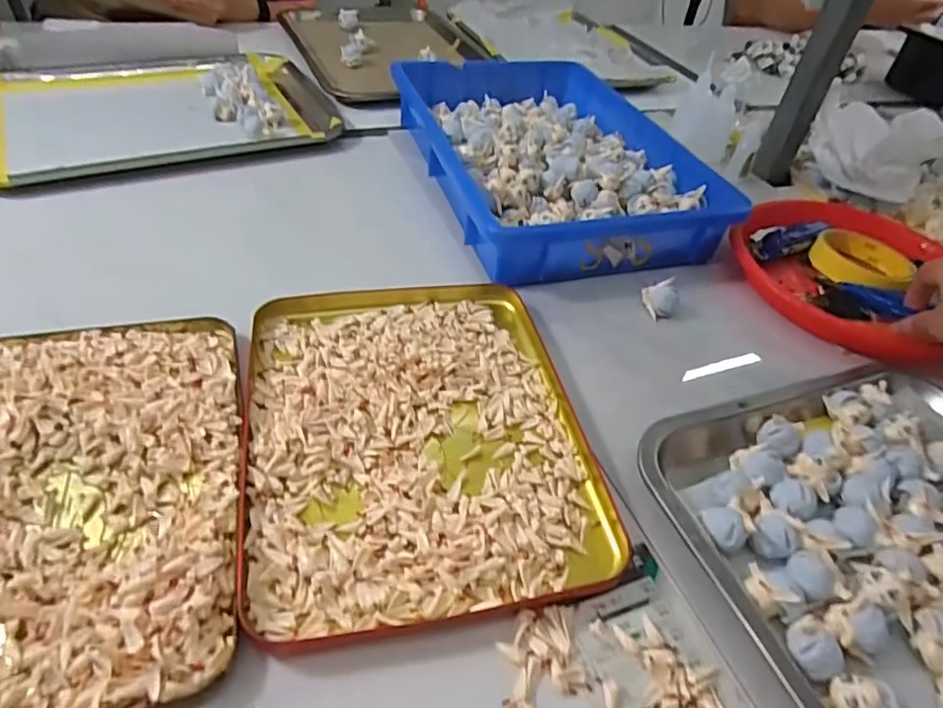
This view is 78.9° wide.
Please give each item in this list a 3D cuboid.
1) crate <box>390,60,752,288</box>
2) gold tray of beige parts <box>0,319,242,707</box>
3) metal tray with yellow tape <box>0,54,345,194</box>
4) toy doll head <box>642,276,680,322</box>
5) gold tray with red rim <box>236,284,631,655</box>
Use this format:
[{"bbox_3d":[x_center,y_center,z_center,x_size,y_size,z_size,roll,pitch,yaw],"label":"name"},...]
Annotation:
[{"bbox_3d":[0.079,-0.206,0.593,0.249,0.061,0.351,-9,47,-17],"label":"crate"},{"bbox_3d":[-0.229,0.070,0.301,0.199,0.017,0.241,-8,46,-16],"label":"gold tray of beige parts"},{"bbox_3d":[-0.342,-0.272,0.632,0.353,0.026,0.240,-20,50,-27],"label":"metal tray with yellow tape"},{"bbox_3d":[0.155,-0.047,0.468,0.024,0.023,0.024,-11,47,-18],"label":"toy doll head"},{"bbox_3d":[-0.034,0.037,0.366,0.203,0.014,0.257,-5,46,-13],"label":"gold tray with red rim"}]

